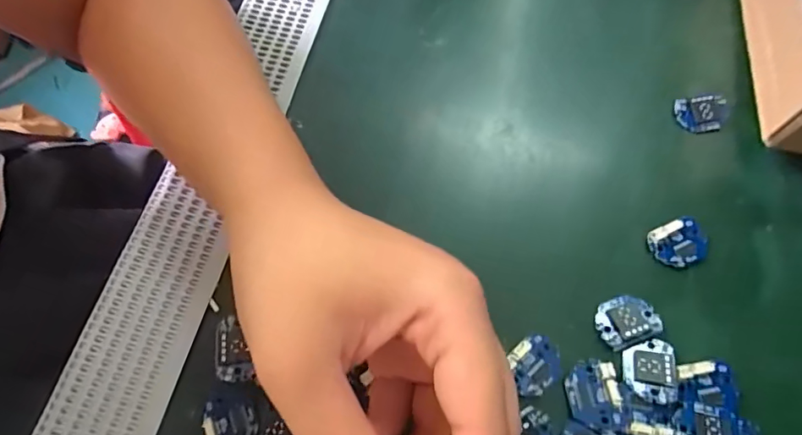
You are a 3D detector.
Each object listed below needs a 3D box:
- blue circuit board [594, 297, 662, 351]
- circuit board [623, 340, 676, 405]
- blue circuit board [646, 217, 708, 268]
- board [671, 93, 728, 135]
[{"bbox_3d":[0.108,0.049,0.227,0.028,0.007,0.022,-17,69,-8],"label":"blue circuit board"},{"bbox_3d":[0.113,0.068,0.215,0.023,0.004,0.028,10,68,3],"label":"circuit board"},{"bbox_3d":[0.142,0.013,0.242,0.026,0.009,0.023,-24,70,-11],"label":"blue circuit board"},{"bbox_3d":[0.175,-0.060,0.275,0.030,0.007,0.022,-11,68,-6],"label":"board"}]

